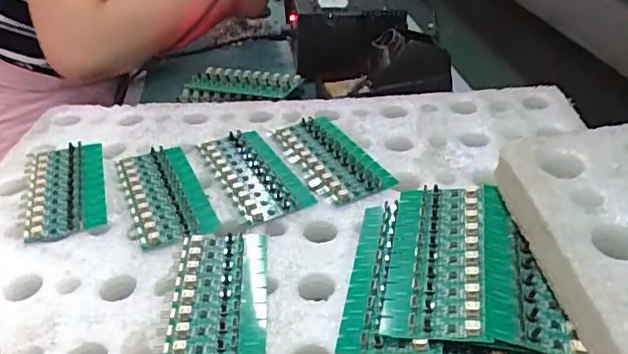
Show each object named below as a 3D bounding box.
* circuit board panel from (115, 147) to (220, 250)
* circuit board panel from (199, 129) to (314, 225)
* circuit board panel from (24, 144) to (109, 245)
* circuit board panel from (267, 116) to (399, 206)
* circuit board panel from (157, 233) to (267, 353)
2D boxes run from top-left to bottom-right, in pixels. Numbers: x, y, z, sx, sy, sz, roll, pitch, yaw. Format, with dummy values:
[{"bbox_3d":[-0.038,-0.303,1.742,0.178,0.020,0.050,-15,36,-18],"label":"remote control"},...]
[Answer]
[{"bbox_3d":[-0.128,0.011,0.477,0.060,0.008,0.137,-18,37,-18],"label":"circuit board panel"},{"bbox_3d":[-0.055,-0.006,0.495,0.062,0.010,0.134,-19,37,-19],"label":"circuit board panel"},{"bbox_3d":[-0.219,0.008,0.493,0.064,0.010,0.137,-16,36,-16],"label":"circuit board panel"},{"bbox_3d":[0.013,-0.022,0.515,0.069,0.008,0.139,-19,36,-18],"label":"circuit board panel"},{"bbox_3d":[-0.065,0.084,0.369,0.067,0.007,0.135,-5,35,0],"label":"circuit board panel"}]

